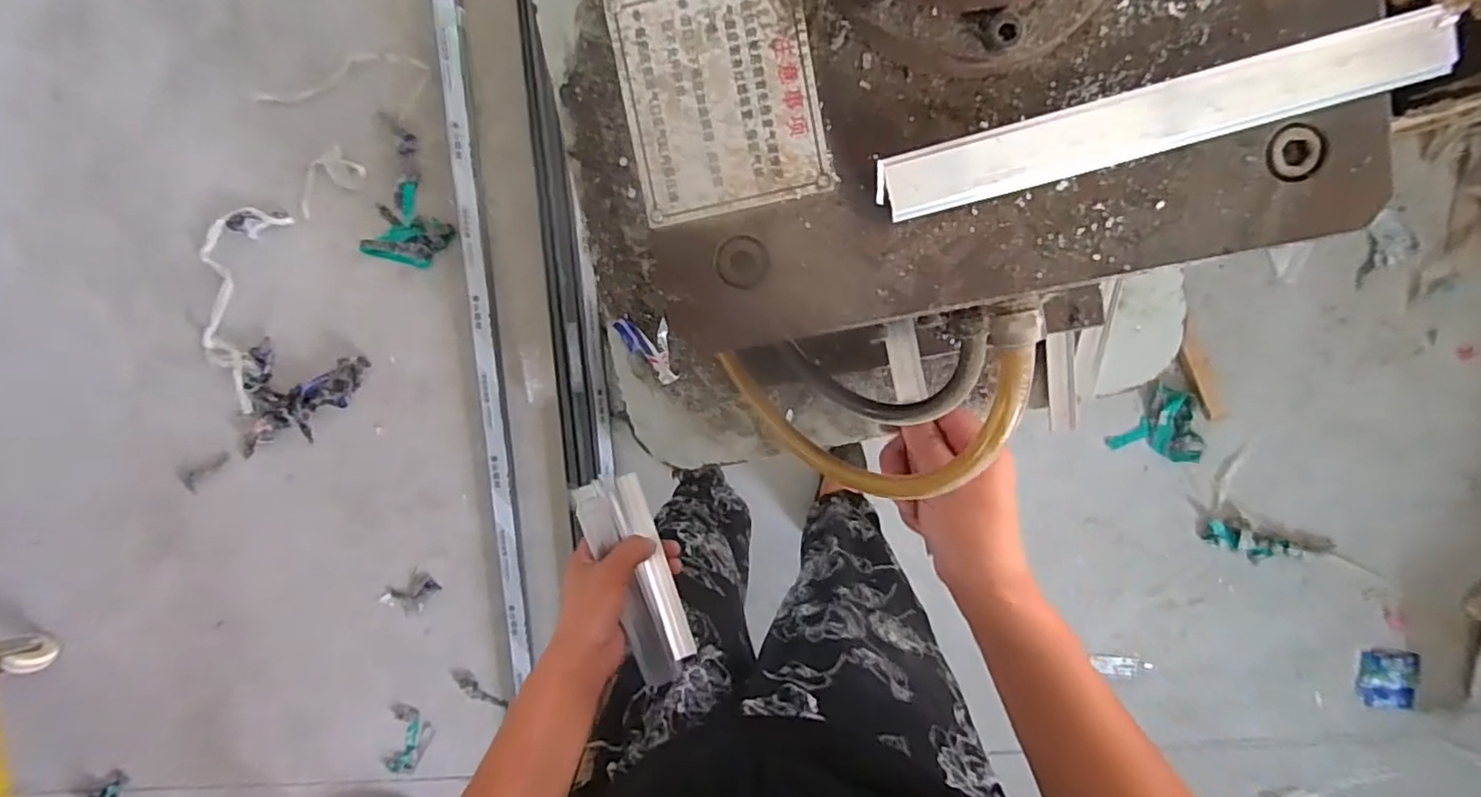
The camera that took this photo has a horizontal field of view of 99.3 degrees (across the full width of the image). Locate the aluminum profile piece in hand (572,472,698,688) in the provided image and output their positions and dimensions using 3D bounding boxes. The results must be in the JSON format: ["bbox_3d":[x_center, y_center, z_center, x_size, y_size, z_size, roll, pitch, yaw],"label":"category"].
[{"bbox_3d":[-0.087,0.153,0.537,0.053,0.031,0.178,-22,87,7],"label":"aluminum profile piece in hand"}]

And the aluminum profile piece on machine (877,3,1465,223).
[{"bbox_3d":[0.121,-0.082,0.185,0.161,0.006,0.019,-14,97,6],"label":"aluminum profile piece on machine"}]

